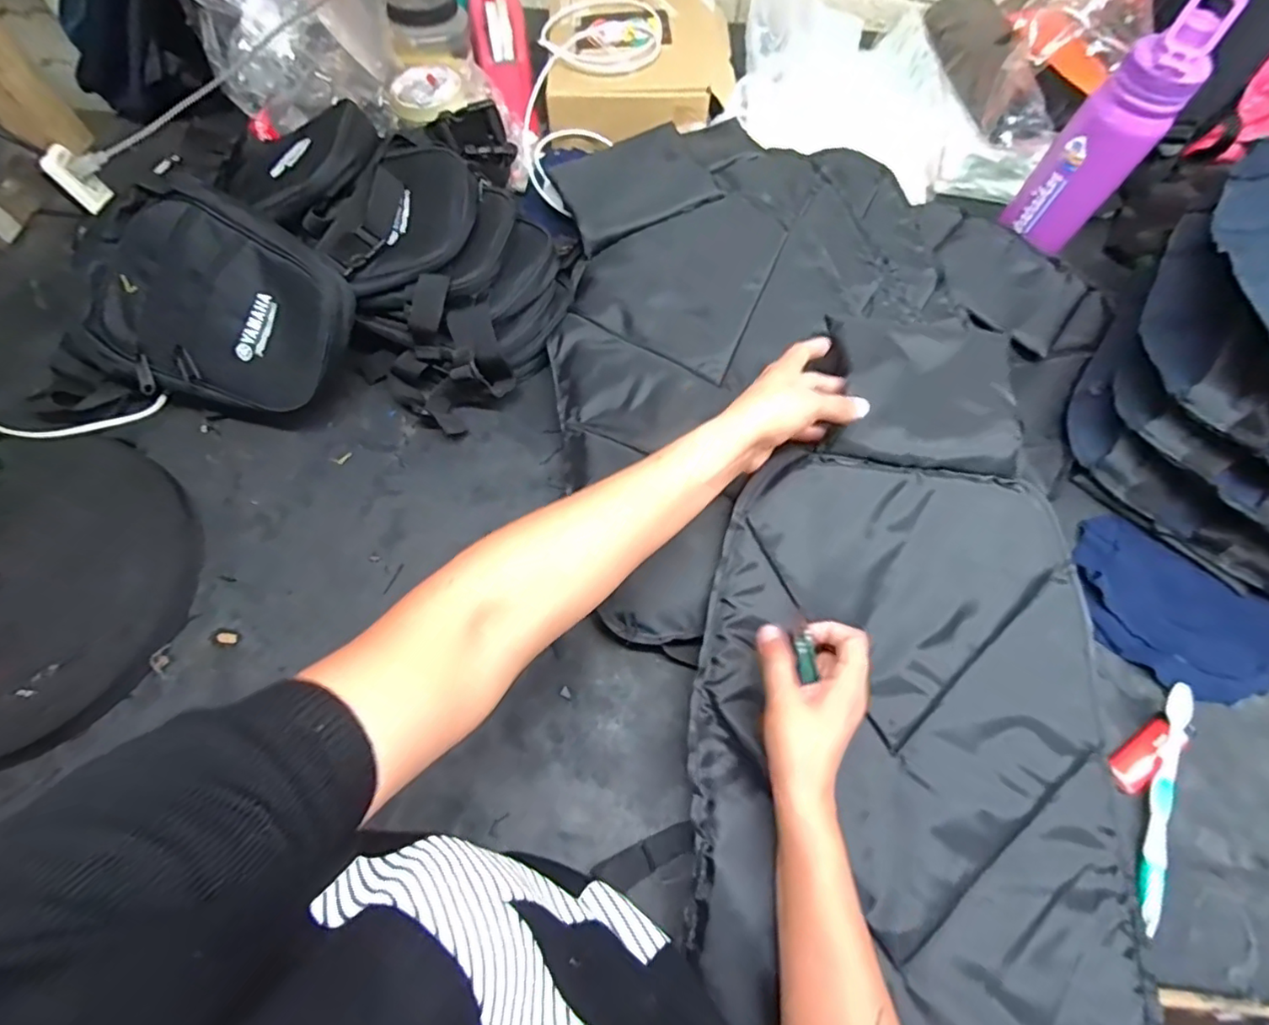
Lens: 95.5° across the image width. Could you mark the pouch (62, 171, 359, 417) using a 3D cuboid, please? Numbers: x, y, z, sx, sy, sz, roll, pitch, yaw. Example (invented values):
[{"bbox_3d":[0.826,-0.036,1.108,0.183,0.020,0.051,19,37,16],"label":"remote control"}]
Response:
[{"bbox_3d":[-0.393,-0.192,0.548,0.253,0.063,0.196,24,97,2],"label":"pouch"}]

